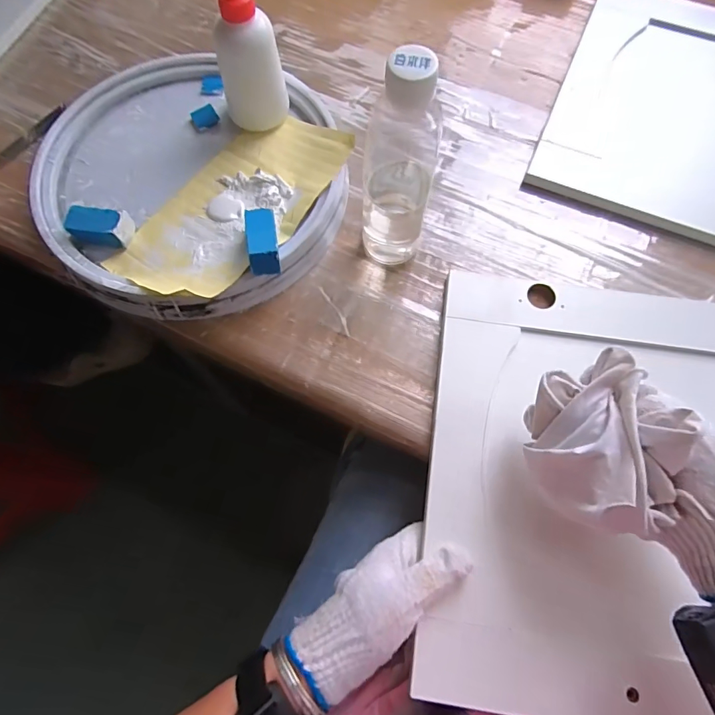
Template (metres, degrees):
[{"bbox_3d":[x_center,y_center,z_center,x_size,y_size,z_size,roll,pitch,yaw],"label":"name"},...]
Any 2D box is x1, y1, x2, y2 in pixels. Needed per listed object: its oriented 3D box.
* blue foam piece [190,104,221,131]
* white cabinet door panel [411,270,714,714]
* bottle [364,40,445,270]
[{"bbox_3d":[-0.161,-0.253,0.476,0.026,0.006,0.026,-36,73,-13],"label":"blue foam piece"},{"bbox_3d":[0.253,0.098,0.354,0.385,0.023,0.335,8,69,3],"label":"white cabinet door panel"},{"bbox_3d":[0.033,-0.137,0.352,0.050,0.184,0.049,8,69,3],"label":"bottle"}]

